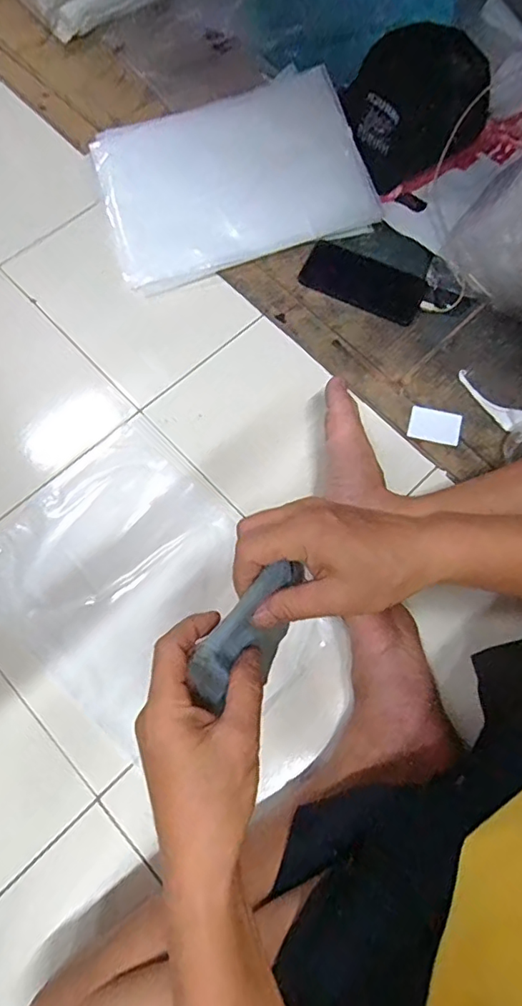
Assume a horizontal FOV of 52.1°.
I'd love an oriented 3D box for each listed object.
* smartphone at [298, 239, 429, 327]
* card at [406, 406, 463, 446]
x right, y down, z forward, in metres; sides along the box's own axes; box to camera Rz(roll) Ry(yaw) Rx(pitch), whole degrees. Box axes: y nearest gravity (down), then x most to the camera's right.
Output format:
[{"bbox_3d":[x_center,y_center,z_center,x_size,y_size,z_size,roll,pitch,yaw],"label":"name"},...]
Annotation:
[{"bbox_3d":[0.136,-0.294,0.705,0.158,0.012,0.070,25,71,7],"label":"smartphone"},{"bbox_3d":[0.211,-0.095,0.645,0.060,0.004,0.042,14,79,5],"label":"card"}]

